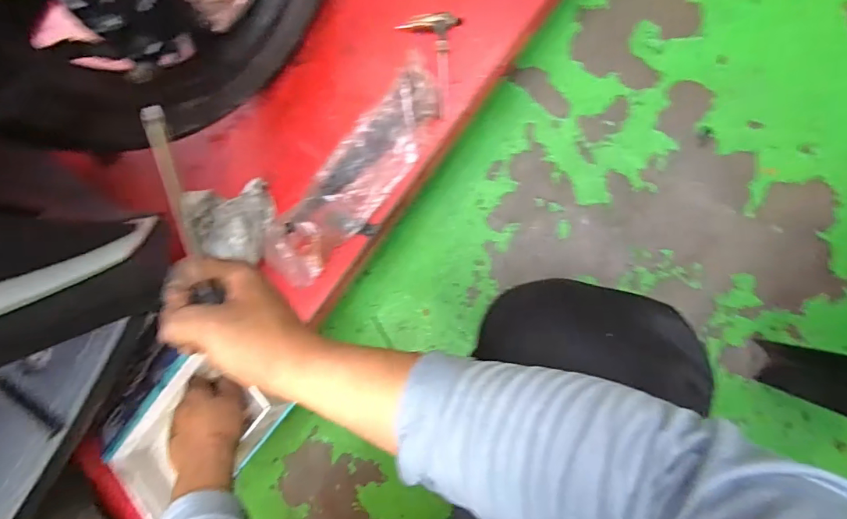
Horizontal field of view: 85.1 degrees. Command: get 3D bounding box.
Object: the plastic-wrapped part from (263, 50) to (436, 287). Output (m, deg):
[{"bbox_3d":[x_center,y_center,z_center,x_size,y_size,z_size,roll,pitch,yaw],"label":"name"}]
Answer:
[{"bbox_3d":[-0.080,-0.100,0.560,0.092,0.047,0.299,42,98,9],"label":"plastic-wrapped part"}]

